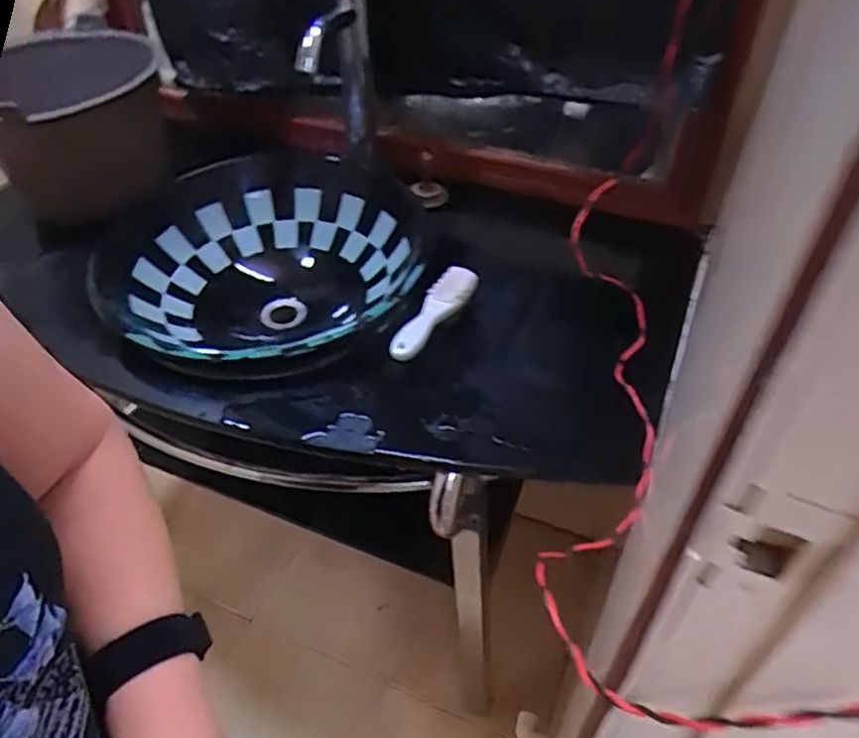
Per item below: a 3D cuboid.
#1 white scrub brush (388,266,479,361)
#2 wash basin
[{"bbox_3d":[0.003,-0.066,0.768,0.040,0.030,0.161,20,47,20],"label":"white scrub brush"},{"bbox_3d":[-0.216,-0.140,0.906,0.388,0.136,0.413,0,44,0],"label":"wash basin"}]

